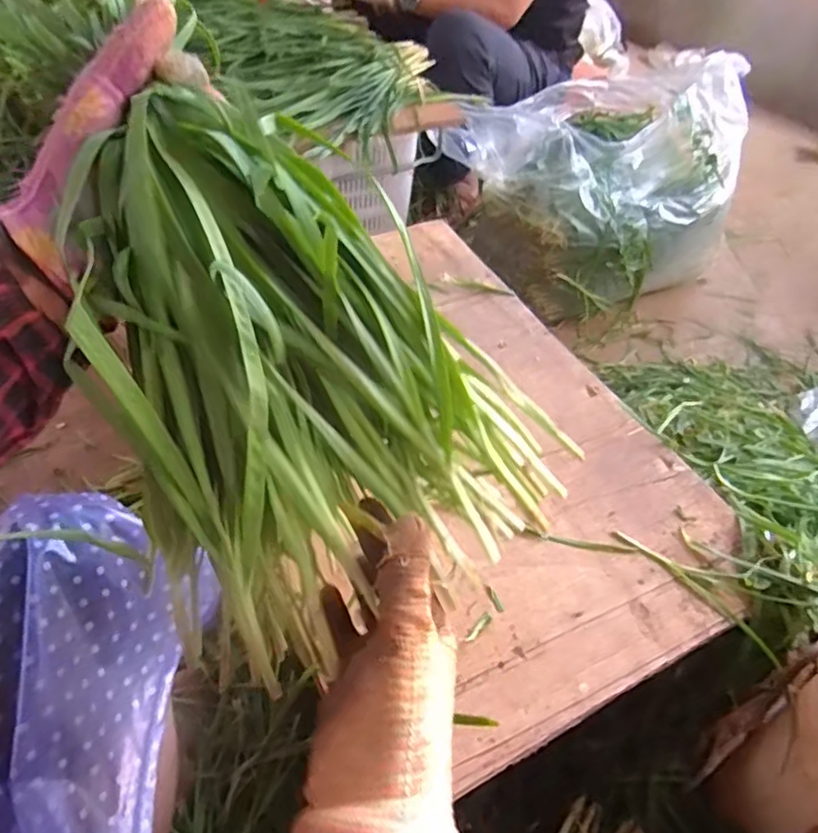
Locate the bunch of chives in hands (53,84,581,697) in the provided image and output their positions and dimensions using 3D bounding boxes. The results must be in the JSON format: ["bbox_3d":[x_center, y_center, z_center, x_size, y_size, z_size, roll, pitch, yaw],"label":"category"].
[{"bbox_3d":[-0.048,-0.016,0.289,0.190,0.260,0.062,-35,15,-13],"label":"bunch of chives in hands"}]

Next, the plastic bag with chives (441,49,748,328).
[{"bbox_3d":[0.398,-0.495,1.313,0.570,0.376,0.464,-29,57,-27],"label":"plastic bag with chives"}]

